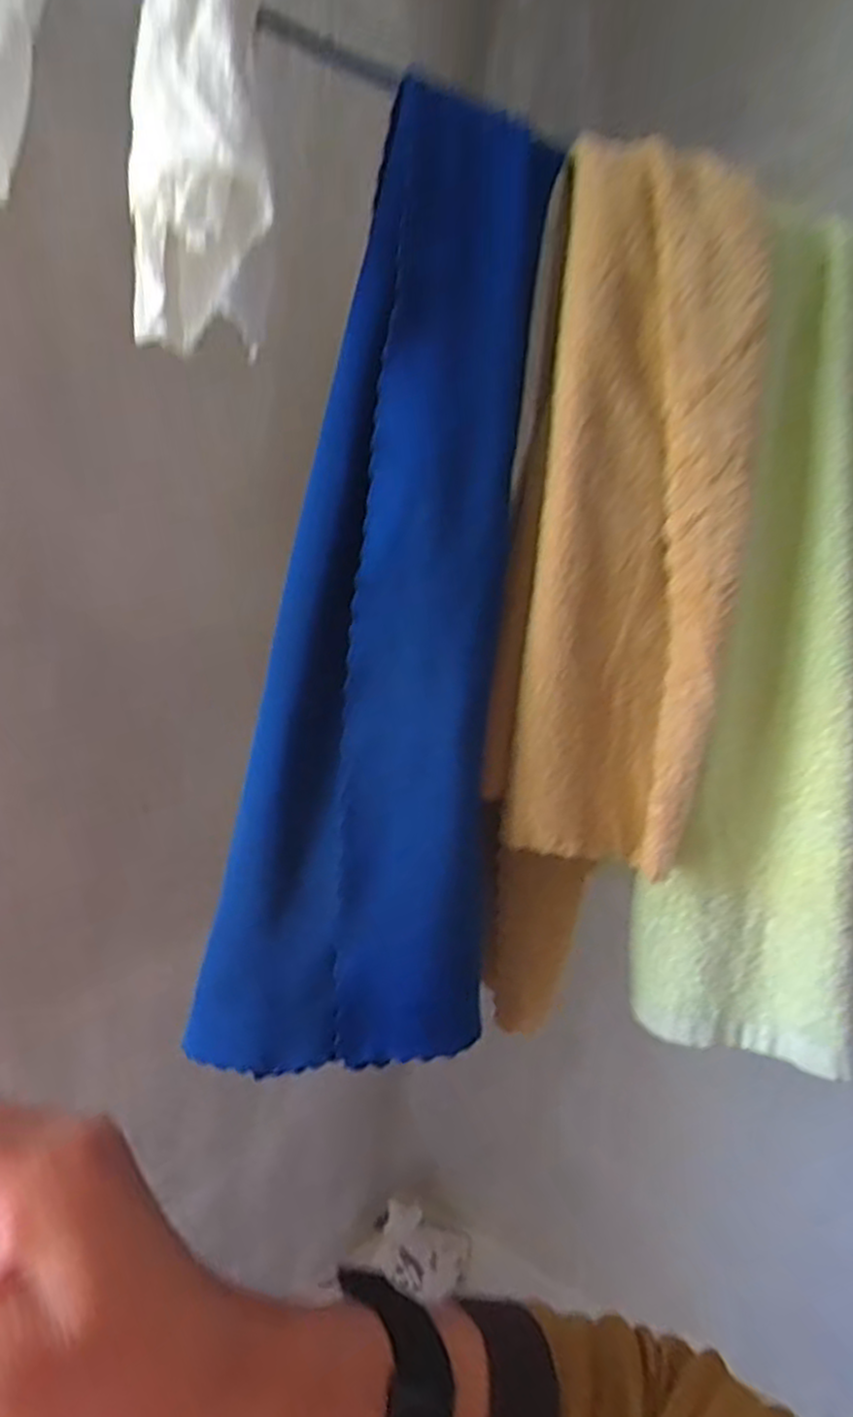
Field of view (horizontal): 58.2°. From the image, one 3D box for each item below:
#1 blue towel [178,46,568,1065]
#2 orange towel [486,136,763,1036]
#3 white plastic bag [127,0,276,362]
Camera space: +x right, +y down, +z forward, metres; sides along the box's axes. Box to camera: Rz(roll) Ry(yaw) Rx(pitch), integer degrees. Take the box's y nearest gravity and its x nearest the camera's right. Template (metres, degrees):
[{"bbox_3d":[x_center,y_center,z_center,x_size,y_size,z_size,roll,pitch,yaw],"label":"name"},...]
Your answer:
[{"bbox_3d":[-0.017,-0.040,0.316,0.116,0.375,0.049,3,10,-16],"label":"blue towel"},{"bbox_3d":[0.083,-0.035,0.347,0.096,0.370,0.046,7,10,4],"label":"orange towel"},{"bbox_3d":[-0.082,-0.204,0.286,0.051,0.115,0.061,3,10,-16],"label":"white plastic bag"}]

